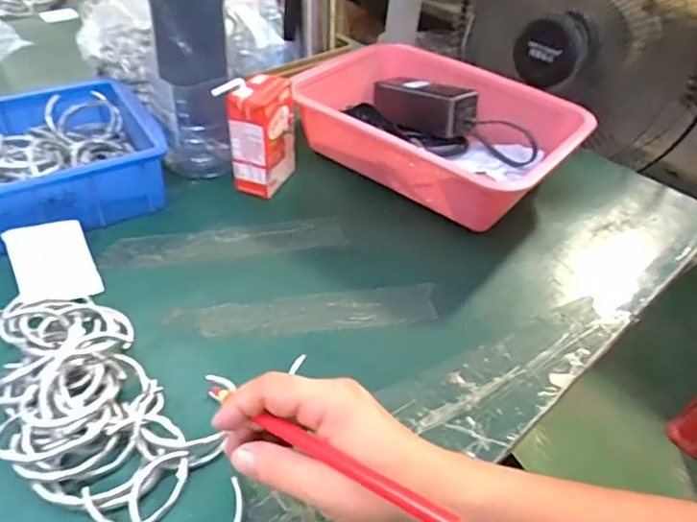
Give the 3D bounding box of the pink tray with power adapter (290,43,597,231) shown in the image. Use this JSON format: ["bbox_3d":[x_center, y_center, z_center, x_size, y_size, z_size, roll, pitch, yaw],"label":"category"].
[{"bbox_3d":[0.096,-0.153,0.622,0.309,0.089,0.218,30,46,25],"label":"pink tray with power adapter"}]

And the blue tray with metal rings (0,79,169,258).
[{"bbox_3d":[-0.318,-0.095,0.529,0.246,0.067,0.176,-18,47,-26],"label":"blue tray with metal rings"}]

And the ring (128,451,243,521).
[{"bbox_3d":[-0.098,0.147,0.322,0.068,0.014,0.053,18,42,13],"label":"ring"}]

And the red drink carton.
[{"bbox_3d":[-0.091,-0.131,0.562,0.047,0.113,0.075,21,43,16],"label":"red drink carton"}]

